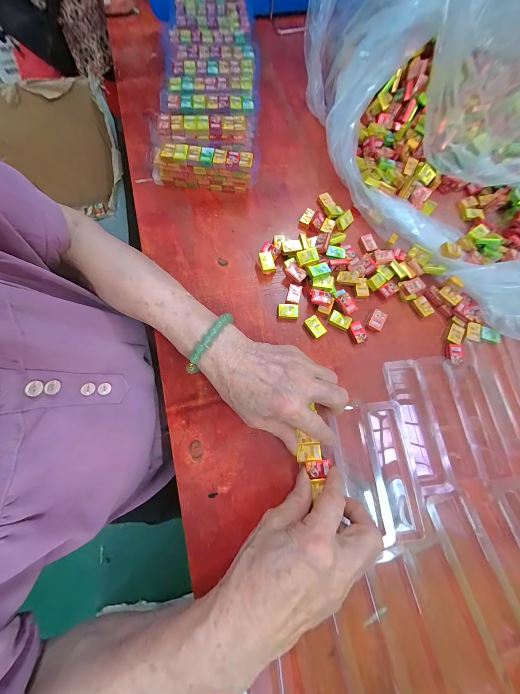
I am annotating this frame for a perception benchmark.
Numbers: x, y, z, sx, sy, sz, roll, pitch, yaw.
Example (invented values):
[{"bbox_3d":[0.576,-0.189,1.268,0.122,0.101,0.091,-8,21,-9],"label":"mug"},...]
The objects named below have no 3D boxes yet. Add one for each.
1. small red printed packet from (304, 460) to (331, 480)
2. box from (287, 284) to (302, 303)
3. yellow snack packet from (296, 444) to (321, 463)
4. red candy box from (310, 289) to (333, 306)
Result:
[{"bbox_3d":[0.059,0.123,0.230,0.024,0.004,0.017,-3,74,-2],"label":"small red printed packet"},{"bbox_3d":[0.044,-0.068,0.294,0.016,0.004,0.025,16,75,3],"label":"box"},{"bbox_3d":[0.050,0.107,0.234,0.025,0.004,0.017,-1,74,-1],"label":"yellow snack packet"},{"bbox_3d":[0.077,-0.061,0.289,0.025,0.009,0.016,15,75,3],"label":"red candy box"}]

